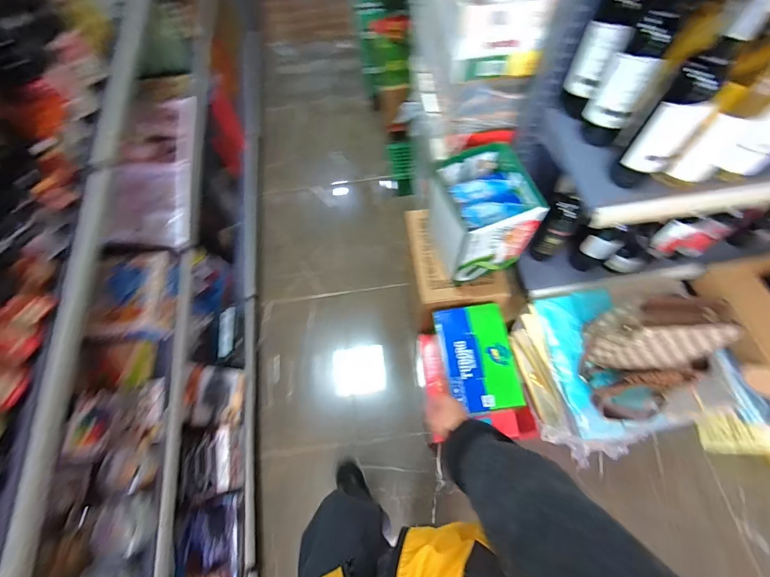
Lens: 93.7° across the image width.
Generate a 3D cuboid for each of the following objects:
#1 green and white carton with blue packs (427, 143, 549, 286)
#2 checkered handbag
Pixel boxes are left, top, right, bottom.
[{"bbox_3d":[0.233,-0.179,0.888,0.202,0.237,0.232,-16,67,-4],"label":"green and white carton with blue packs"},{"bbox_3d":[0.599,0.149,0.758,0.283,0.217,0.210,-4,66,1],"label":"checkered handbag"}]

